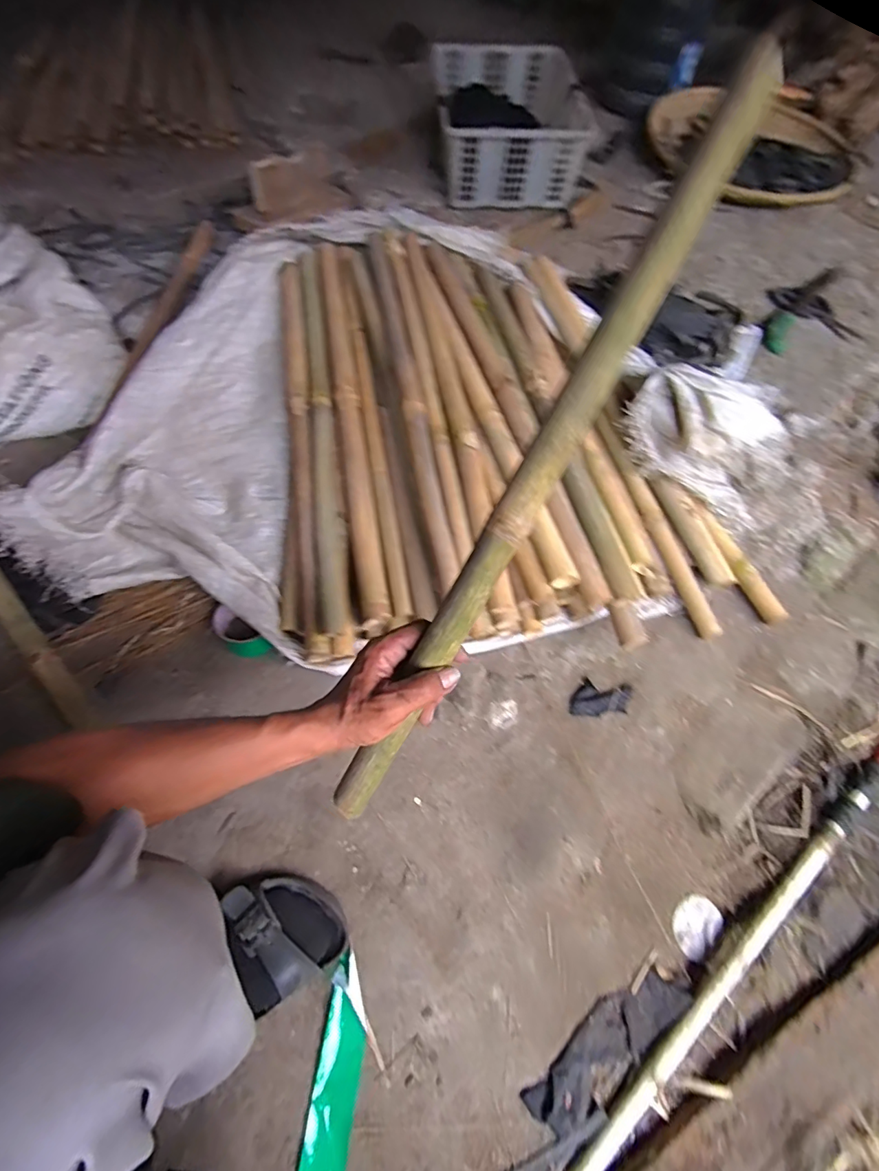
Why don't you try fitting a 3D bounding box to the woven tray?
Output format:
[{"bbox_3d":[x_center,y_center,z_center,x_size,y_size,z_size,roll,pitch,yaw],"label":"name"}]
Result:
[{"bbox_3d":[0.822,-1.159,1.315,0.440,0.109,0.467,-4,61,-5],"label":"woven tray"}]

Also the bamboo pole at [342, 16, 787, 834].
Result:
[{"bbox_3d":[0.054,-0.048,0.379,0.030,0.027,0.597,33,107,14],"label":"bamboo pole"}]

